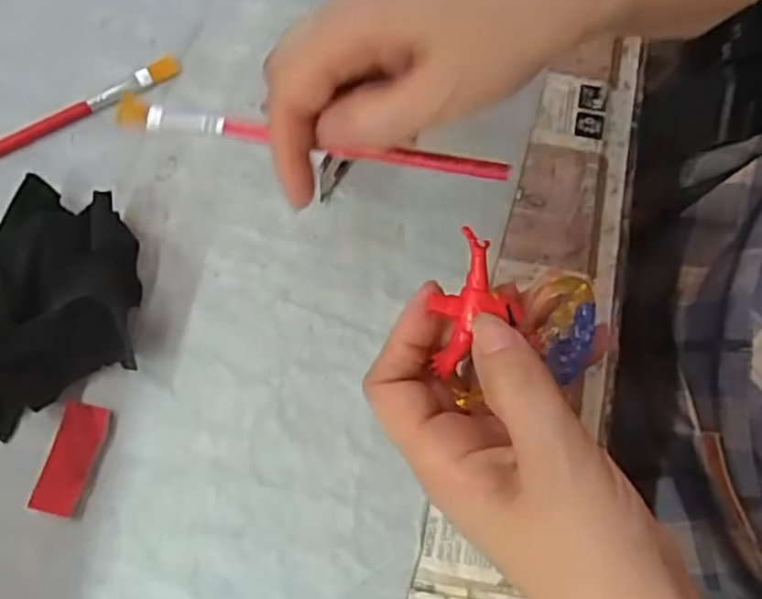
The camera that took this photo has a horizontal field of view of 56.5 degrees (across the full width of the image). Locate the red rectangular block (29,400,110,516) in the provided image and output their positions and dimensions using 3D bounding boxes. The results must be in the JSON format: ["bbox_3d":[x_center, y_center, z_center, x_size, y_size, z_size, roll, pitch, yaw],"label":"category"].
[{"bbox_3d":[-0.123,0.063,0.282,0.019,0.004,0.043,12,71,5],"label":"red rectangular block"}]

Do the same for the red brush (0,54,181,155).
[{"bbox_3d":[-0.163,-0.074,0.322,0.155,0.006,0.011,-29,77,-9],"label":"red brush"}]

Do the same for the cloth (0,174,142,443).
[{"bbox_3d":[-0.132,0.001,0.287,0.061,0.030,0.097,5,75,0],"label":"cloth"}]

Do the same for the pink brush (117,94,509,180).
[{"bbox_3d":[-0.028,-0.059,0.266,0.150,0.010,0.010,11,75,8],"label":"pink brush"}]

